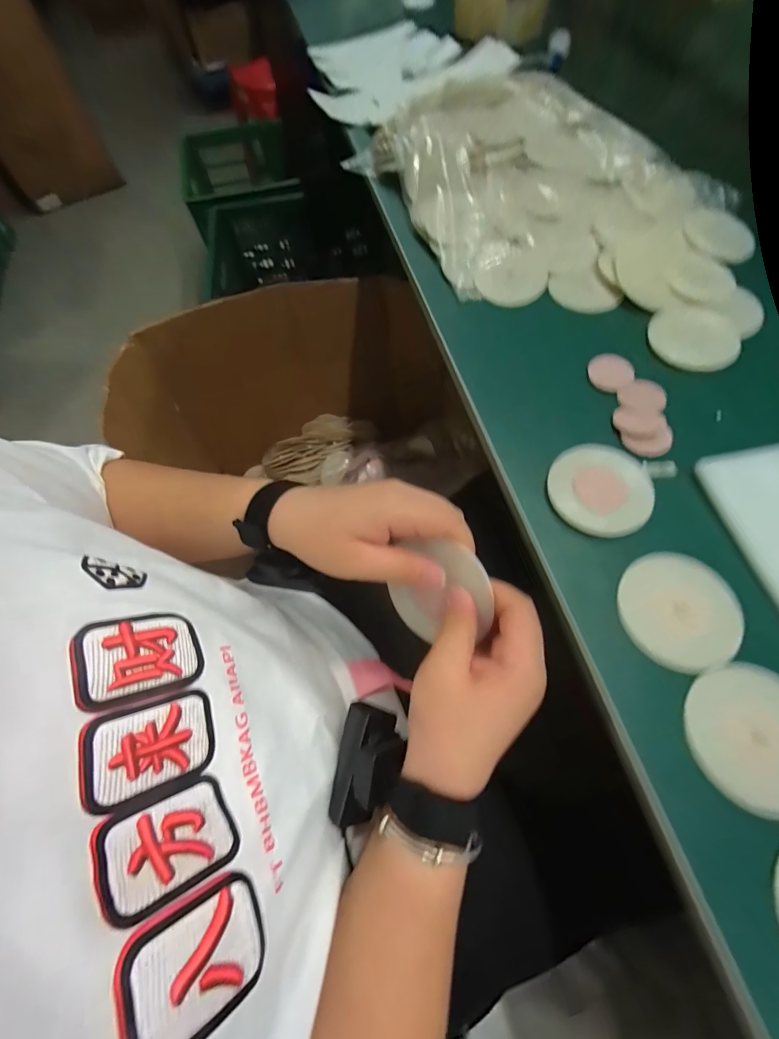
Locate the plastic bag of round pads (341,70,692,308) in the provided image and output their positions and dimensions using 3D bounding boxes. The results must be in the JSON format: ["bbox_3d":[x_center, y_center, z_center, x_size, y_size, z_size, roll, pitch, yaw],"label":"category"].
[{"bbox_3d":[0.174,-0.489,0.545,0.344,0.066,0.423,-22,65,-7],"label":"plastic bag of round pads"}]

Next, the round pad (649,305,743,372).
[{"bbox_3d":[0.324,-0.195,0.421,0.087,0.006,0.087,-1,64,3],"label":"round pad"}]

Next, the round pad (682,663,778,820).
[{"bbox_3d":[0.249,0.145,0.265,0.087,0.008,0.083,-1,64,3],"label":"round pad"}]

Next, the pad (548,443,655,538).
[{"bbox_3d":[0.187,-0.031,0.349,0.083,0.006,0.091,-1,64,3],"label":"pad"}]

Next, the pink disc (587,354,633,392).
[{"bbox_3d":[0.230,-0.154,0.412,0.048,0.006,0.043,-35,67,-13],"label":"pink disc"}]

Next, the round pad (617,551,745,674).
[{"bbox_3d":[0.226,0.070,0.310,0.083,0.012,0.087,-1,64,3],"label":"round pad"}]

